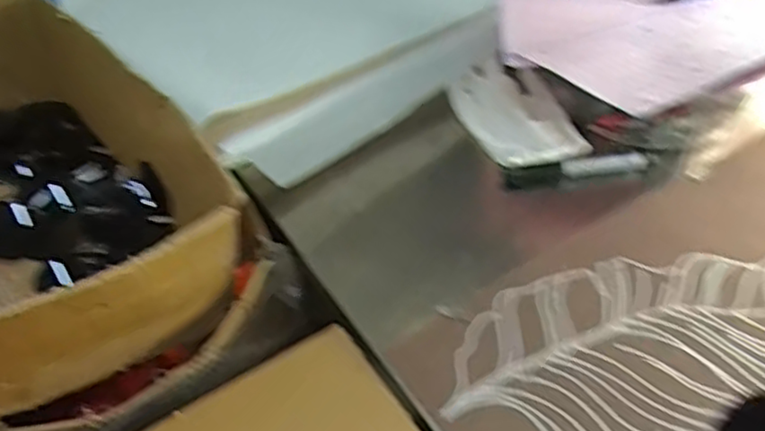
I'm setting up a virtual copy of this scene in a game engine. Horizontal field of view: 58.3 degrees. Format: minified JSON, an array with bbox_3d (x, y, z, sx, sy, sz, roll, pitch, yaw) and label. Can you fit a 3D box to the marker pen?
[{"bbox_3d":[0.172,-0.040,0.612,0.126,0.012,0.016,-6,48,-3],"label":"marker pen"}]

